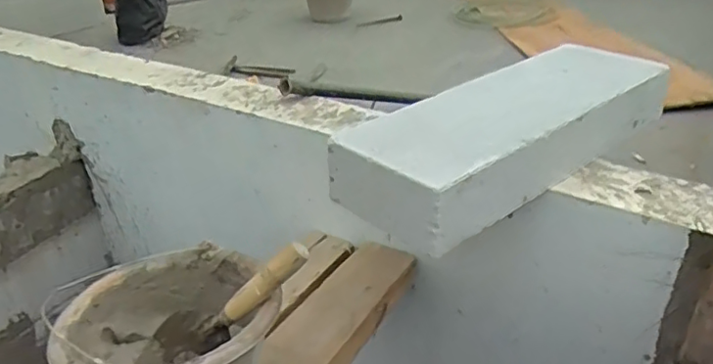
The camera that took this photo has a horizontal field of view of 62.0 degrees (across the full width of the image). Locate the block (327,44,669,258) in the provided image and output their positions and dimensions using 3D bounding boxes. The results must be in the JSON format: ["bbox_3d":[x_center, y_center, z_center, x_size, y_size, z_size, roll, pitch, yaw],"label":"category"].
[{"bbox_3d":[0.239,-0.081,0.894,0.561,0.103,0.195,-23,36,-34],"label":"block"}]

